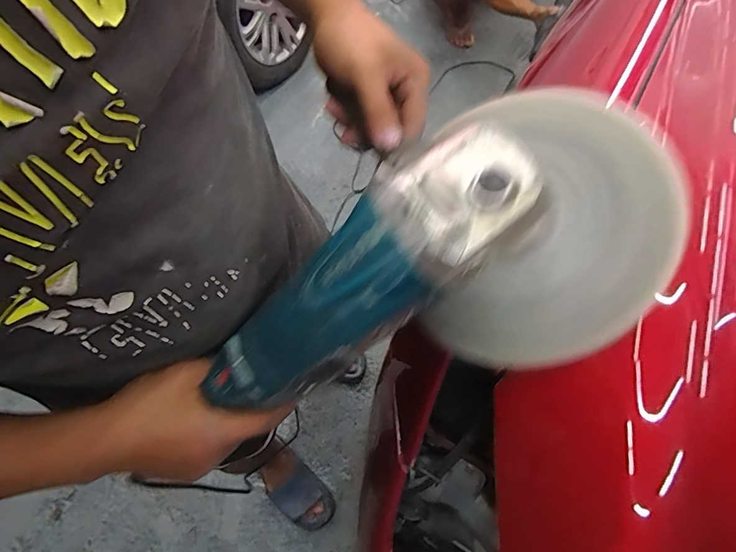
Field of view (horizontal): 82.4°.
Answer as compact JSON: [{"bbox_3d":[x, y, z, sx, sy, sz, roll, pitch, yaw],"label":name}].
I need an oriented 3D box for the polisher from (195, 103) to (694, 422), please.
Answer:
[{"bbox_3d":[0.058,0.004,0.320,0.374,0.133,0.190,-44,65,13],"label":"polisher"}]

